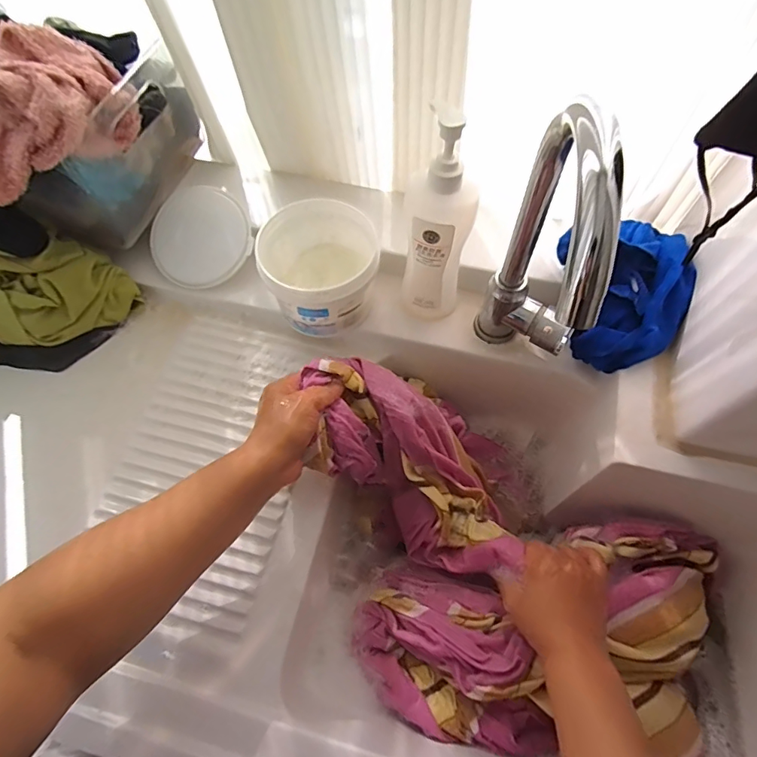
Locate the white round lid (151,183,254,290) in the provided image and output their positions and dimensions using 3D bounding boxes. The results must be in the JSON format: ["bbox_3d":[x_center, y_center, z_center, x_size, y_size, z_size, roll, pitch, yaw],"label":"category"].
[{"bbox_3d":[-0.212,-0.169,0.576,0.123,0.017,0.118,1,93,11],"label":"white round lid"}]

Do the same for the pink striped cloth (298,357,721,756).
[{"bbox_3d":[0.134,0.189,0.475,0.414,0.198,0.300,10,65,6],"label":"pink striped cloth"}]

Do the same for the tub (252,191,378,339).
[{"bbox_3d":[-0.063,-0.114,0.535,0.118,0.103,0.118,-1,65,1],"label":"tub"}]

